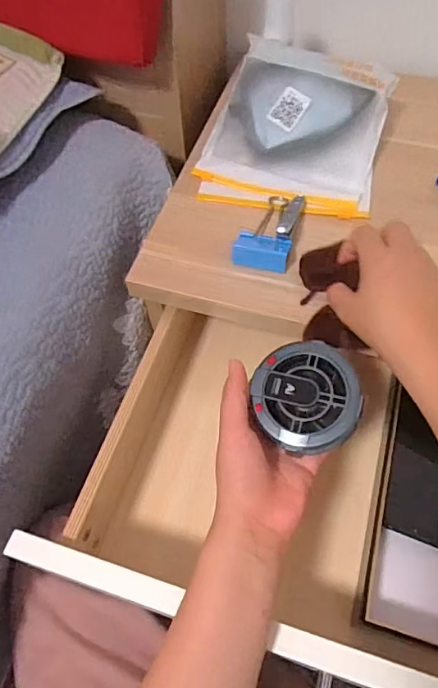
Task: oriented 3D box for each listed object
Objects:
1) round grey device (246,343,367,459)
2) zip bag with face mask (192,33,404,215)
[{"bbox_3d":[0.066,0.039,0.378,0.079,0.030,0.079,-3,77,11],"label":"round grey device"},{"bbox_3d":[0.079,-0.229,0.529,0.189,0.045,0.177,10,97,5],"label":"zip bag with face mask"}]

